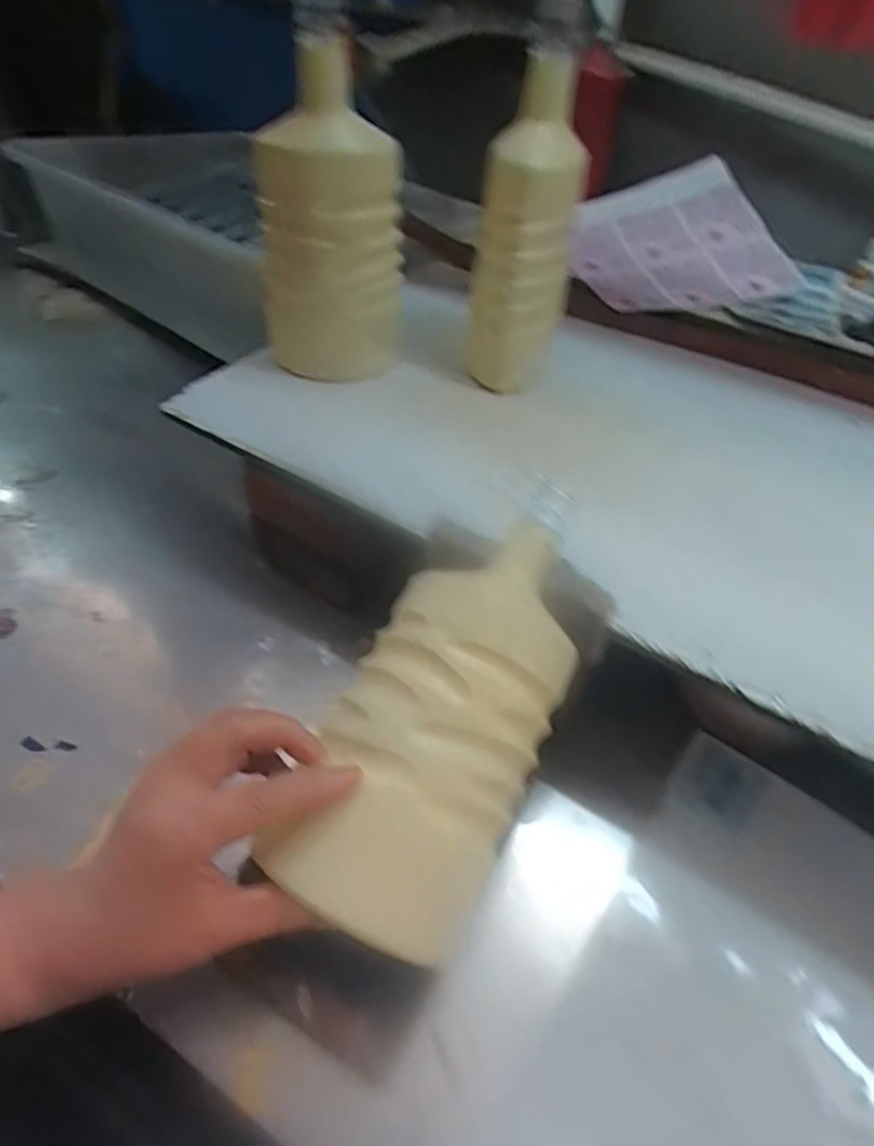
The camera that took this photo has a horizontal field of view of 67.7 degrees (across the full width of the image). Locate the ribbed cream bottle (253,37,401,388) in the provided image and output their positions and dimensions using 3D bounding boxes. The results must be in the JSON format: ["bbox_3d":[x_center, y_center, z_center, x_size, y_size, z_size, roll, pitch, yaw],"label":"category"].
[{"bbox_3d":[-0.085,-0.256,0.511,0.081,0.224,0.087,28,55,20],"label":"ribbed cream bottle"}]

